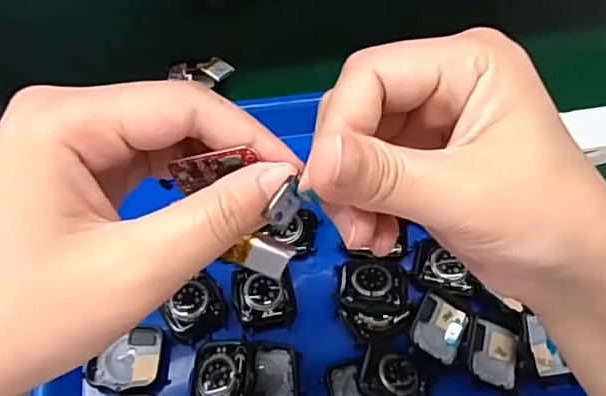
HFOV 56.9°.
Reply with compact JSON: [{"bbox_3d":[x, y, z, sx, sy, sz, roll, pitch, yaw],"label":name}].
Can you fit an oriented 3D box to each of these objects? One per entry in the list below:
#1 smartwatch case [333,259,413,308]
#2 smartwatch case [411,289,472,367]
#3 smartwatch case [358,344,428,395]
[{"bbox_3d":[0.043,0.053,0.344,0.045,0.010,0.033,7,57,4],"label":"smartwatch case"},{"bbox_3d":[0.083,0.078,0.336,0.032,0.005,0.040,32,61,0],"label":"smartwatch case"},{"bbox_3d":[0.052,0.103,0.310,0.038,0.012,0.039,16,59,10],"label":"smartwatch case"}]

